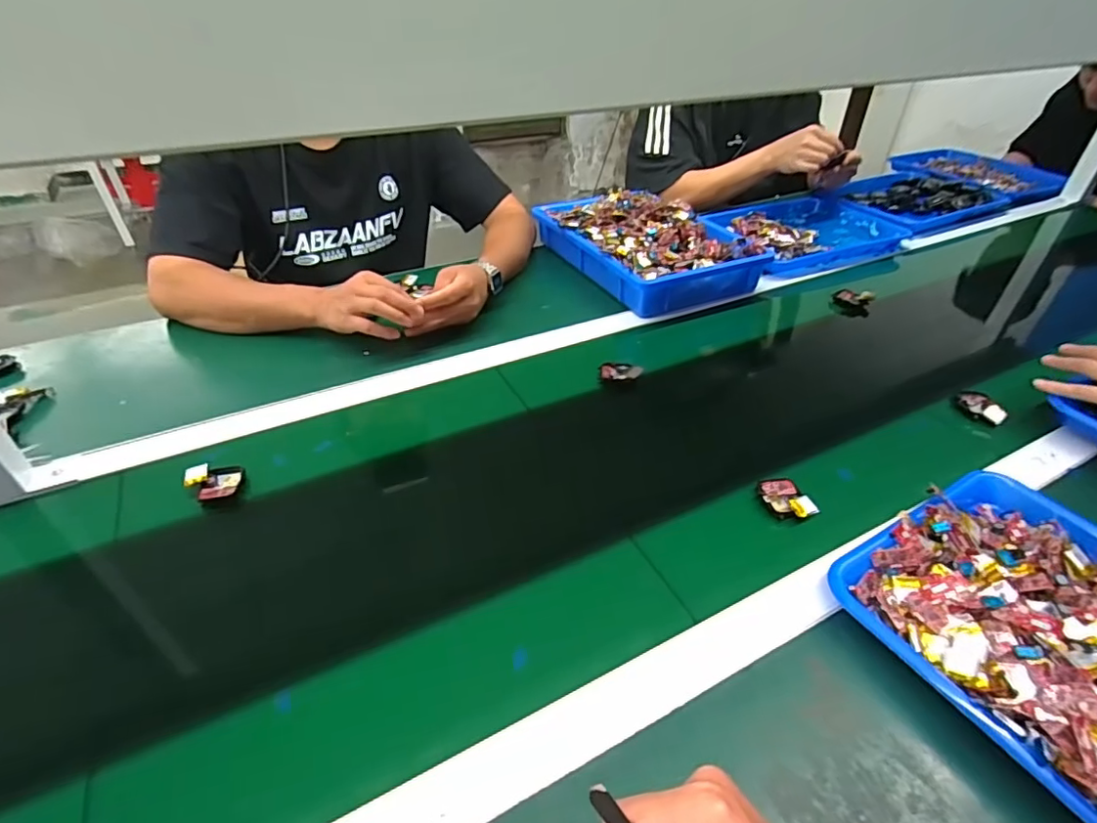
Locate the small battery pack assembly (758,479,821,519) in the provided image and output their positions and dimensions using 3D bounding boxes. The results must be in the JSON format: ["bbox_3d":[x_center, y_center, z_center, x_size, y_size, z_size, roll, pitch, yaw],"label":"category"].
[{"bbox_3d":[0.224,0.082,0.521,0.037,0.012,0.050,-8,38,-14],"label":"small battery pack assembly"}]

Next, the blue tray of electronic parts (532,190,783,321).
[{"bbox_3d":[0.157,-0.289,0.936,0.245,0.088,0.349,-16,40,-23],"label":"blue tray of electronic parts"}]

